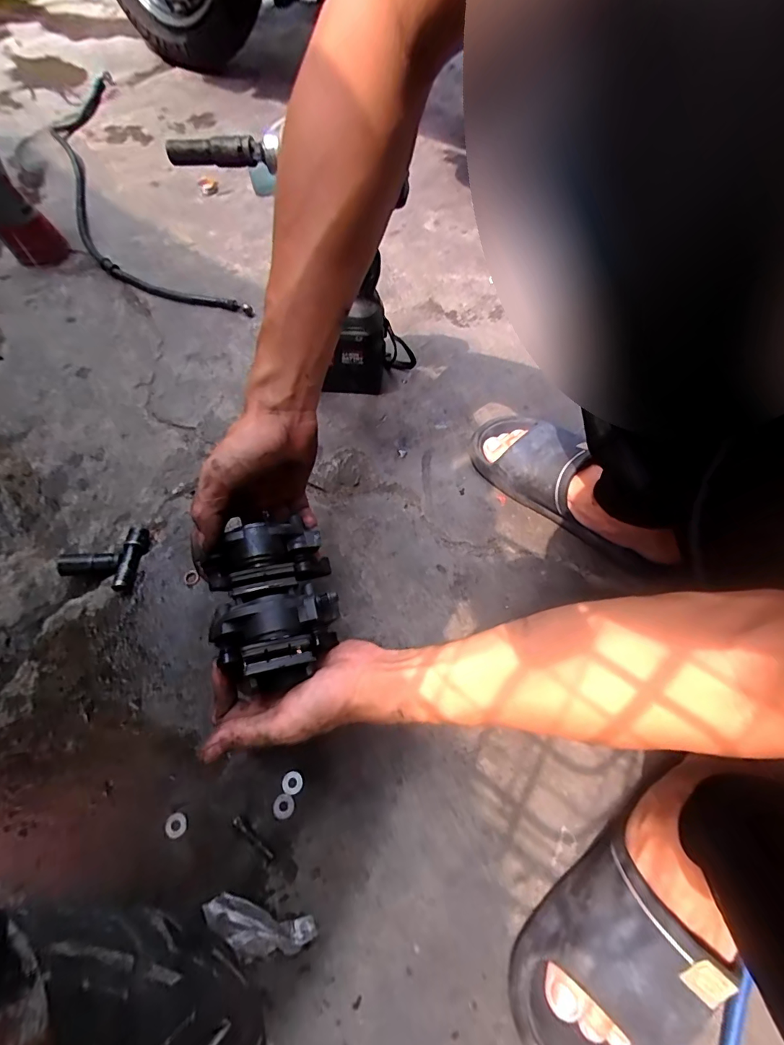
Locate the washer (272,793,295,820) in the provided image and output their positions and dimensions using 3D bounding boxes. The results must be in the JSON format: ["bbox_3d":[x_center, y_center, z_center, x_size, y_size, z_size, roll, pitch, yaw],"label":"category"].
[{"bbox_3d":[-0.099,0.258,0.390,0.019,0.004,0.019,1,64,-2],"label":"washer"}]

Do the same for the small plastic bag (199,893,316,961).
[{"bbox_3d":[-0.110,0.333,0.348,0.091,0.011,0.035,11,64,3],"label":"small plastic bag"}]

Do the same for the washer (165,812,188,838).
[{"bbox_3d":[-0.191,0.267,0.378,0.017,0.004,0.019,-28,68,-15],"label":"washer"}]

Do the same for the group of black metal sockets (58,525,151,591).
[{"bbox_3d":[-0.320,0.034,0.478,0.080,0.024,0.072,9,64,2],"label":"group of black metal sockets"}]

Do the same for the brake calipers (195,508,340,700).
[{"bbox_3d":[-0.096,0.065,0.349,0.093,0.067,0.125,-14,65,-9],"label":"brake calipers"}]

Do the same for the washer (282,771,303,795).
[{"bbox_3d":[-0.092,0.239,0.395,0.018,0.004,0.018,1,64,-2],"label":"washer"}]

